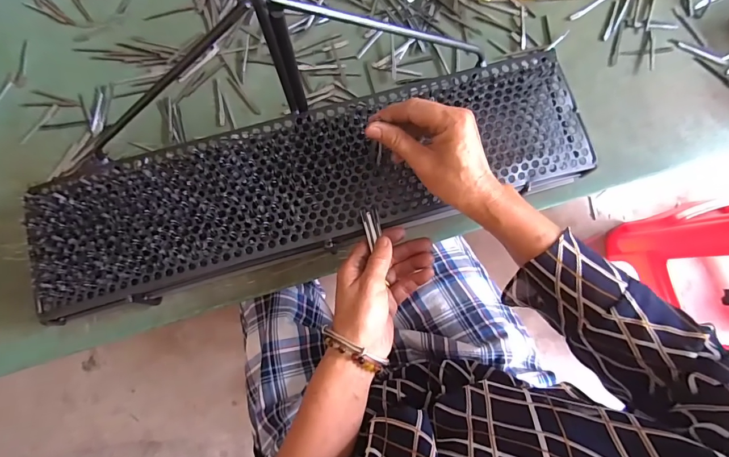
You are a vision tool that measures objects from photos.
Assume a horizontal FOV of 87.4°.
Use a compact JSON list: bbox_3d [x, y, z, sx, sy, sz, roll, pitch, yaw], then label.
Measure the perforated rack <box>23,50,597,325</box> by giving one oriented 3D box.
[{"bbox_3d":[-0.051,-0.053,0.416,0.586,0.040,0.151,-16,81,-3],"label":"perforated rack"}]

